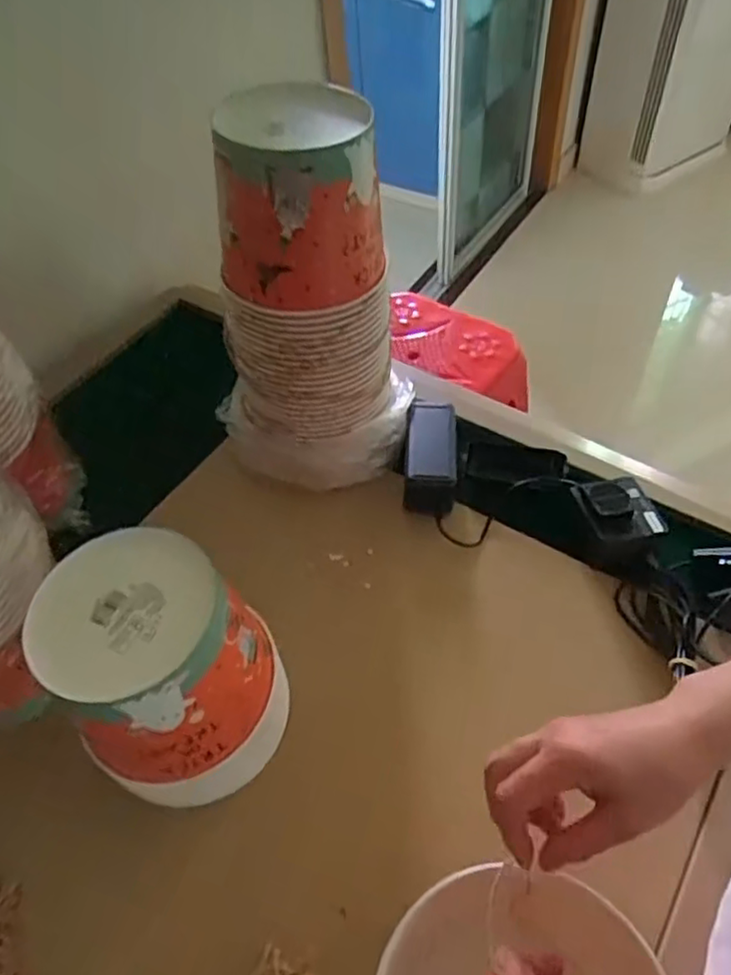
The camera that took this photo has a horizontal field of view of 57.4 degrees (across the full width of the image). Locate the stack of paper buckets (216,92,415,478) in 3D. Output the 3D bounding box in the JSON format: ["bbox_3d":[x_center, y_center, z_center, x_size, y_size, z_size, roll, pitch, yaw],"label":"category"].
[{"bbox_3d":[-0.062,-0.164,0.657,0.191,0.348,0.166,-9,52,-2],"label":"stack of paper buckets"}]

